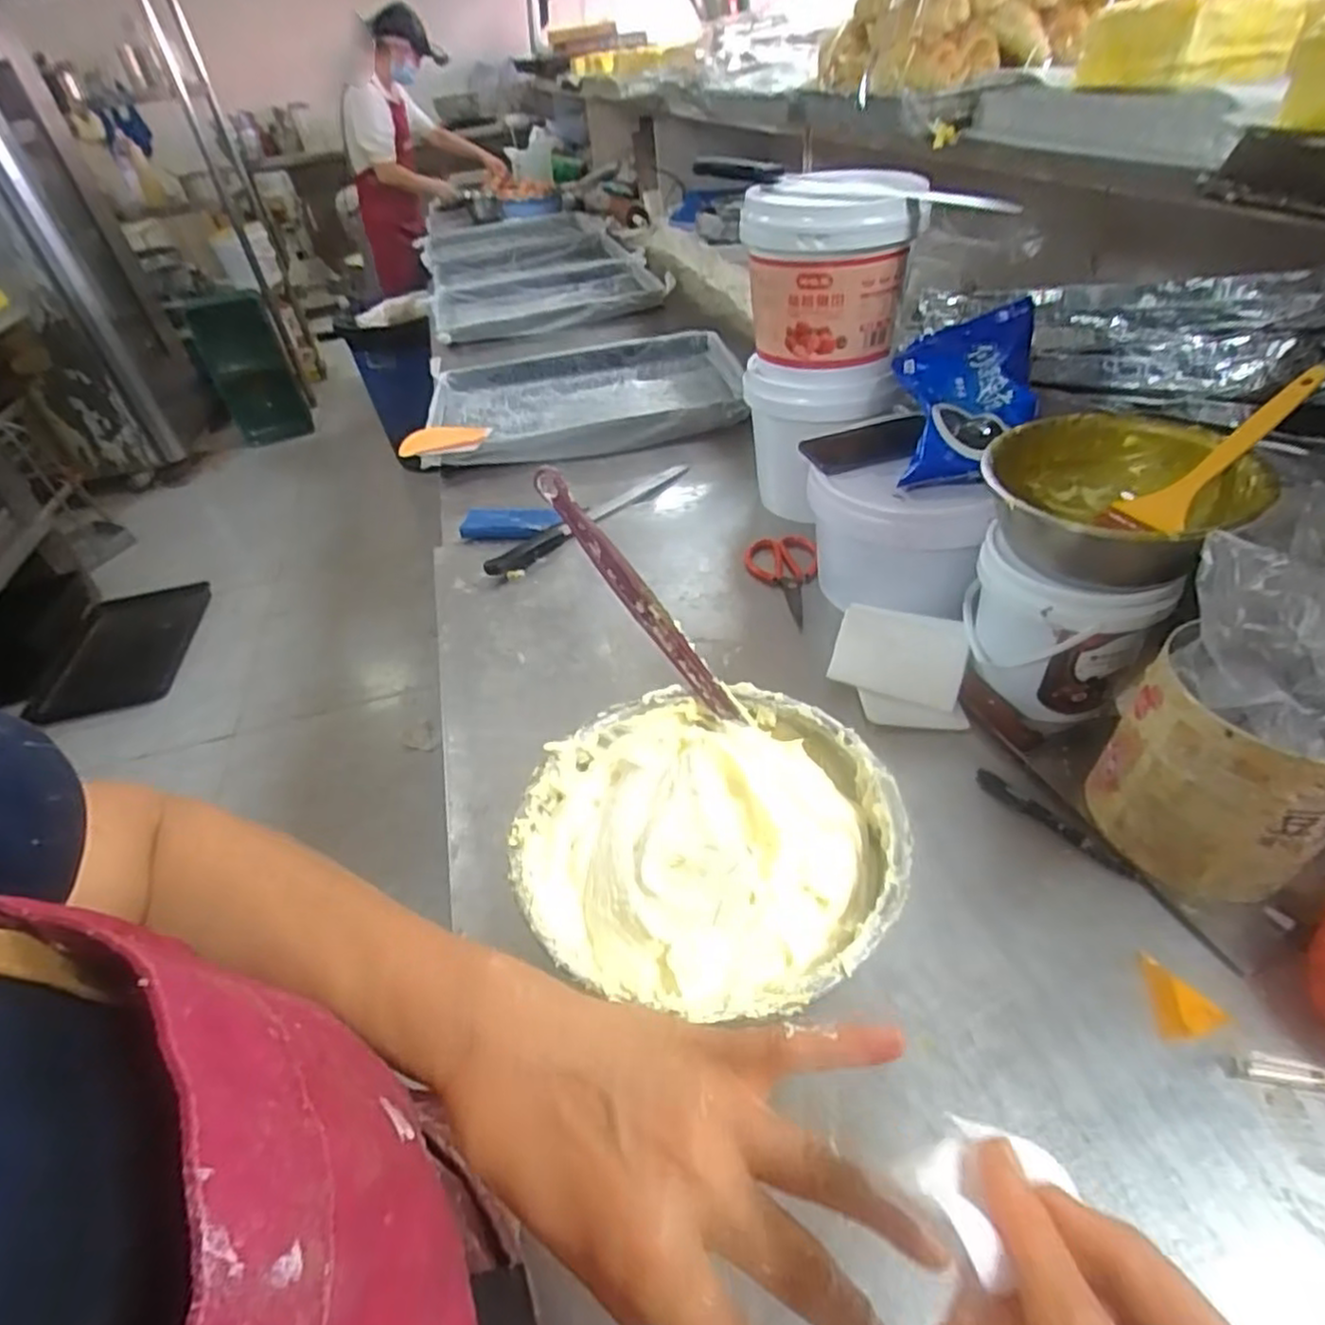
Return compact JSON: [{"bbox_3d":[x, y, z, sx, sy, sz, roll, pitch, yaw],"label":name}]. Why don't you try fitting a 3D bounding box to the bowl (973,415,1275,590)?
[{"bbox_3d":[0.374,-0.141,0.613,0.193,0.076,0.179,-5,41,4],"label":"bowl"}]

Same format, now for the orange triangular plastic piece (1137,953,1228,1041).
[{"bbox_3d":[0.359,0.233,0.494,0.043,0.004,0.056,5,43,13],"label":"orange triangular plastic piece"}]

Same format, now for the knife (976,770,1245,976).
[{"bbox_3d":[0.352,0.156,0.582,0.016,0.014,0.220,-27,45,-22],"label":"knife"}]

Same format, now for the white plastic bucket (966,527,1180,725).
[{"bbox_3d":[0.366,-0.045,0.681,0.136,0.152,0.143,-4,41,3],"label":"white plastic bucket"}]

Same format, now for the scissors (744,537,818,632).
[{"bbox_3d":[0.152,-0.106,0.903,0.091,0.016,0.183,-3,41,6],"label":"scissors"}]

